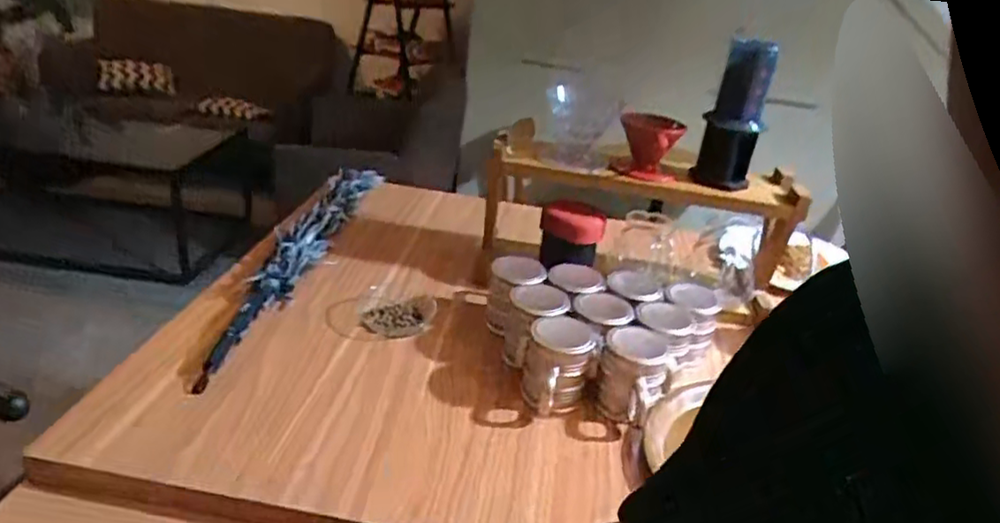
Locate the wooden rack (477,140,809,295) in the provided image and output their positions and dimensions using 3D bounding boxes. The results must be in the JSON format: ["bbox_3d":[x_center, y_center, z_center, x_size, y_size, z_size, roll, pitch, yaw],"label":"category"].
[{"bbox_3d":[0.196,-0.060,0.953,0.436,0.210,0.100,7,27,-2],"label":"wooden rack"}]

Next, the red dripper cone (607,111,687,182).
[{"bbox_3d":[0.209,-0.171,0.919,0.093,0.091,0.088,11,27,7],"label":"red dripper cone"}]

